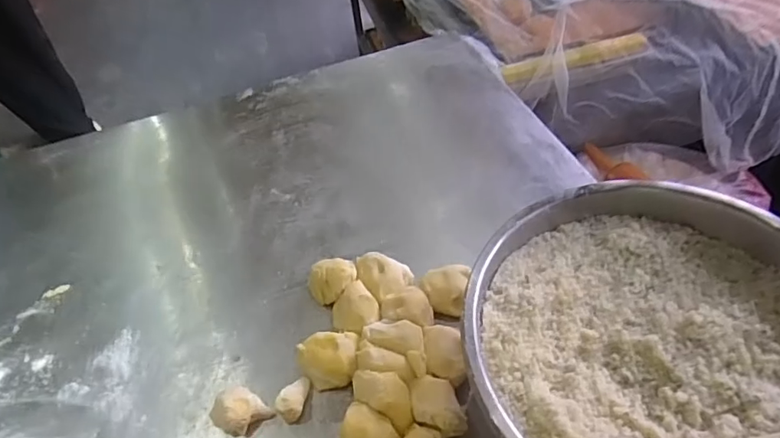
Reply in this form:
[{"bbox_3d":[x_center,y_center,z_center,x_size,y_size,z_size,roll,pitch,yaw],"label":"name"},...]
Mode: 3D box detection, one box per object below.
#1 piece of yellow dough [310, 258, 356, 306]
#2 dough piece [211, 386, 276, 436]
[{"bbox_3d":[-0.057,0.066,0.533,0.048,0.040,0.037,-16,49,-7],"label":"piece of yellow dough"},{"bbox_3d":[-0.129,0.168,0.452,0.034,0.038,0.036,25,56,25],"label":"dough piece"}]

